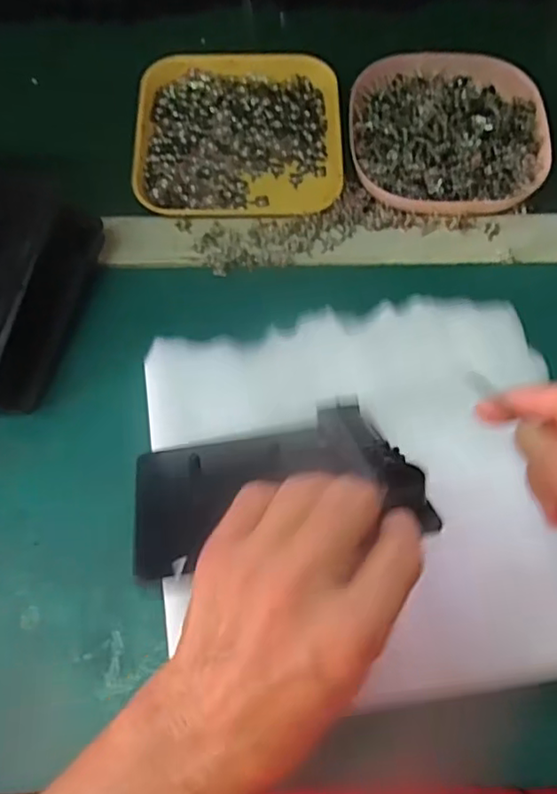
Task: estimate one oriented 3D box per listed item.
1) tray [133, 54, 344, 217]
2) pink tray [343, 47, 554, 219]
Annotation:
[{"bbox_3d":[-0.029,-0.195,0.463,0.146,0.015,0.148,0,69,1],"label":"tray"},{"bbox_3d":[0.121,-0.194,0.447,0.136,0.026,0.136,1,69,1],"label":"pink tray"}]

